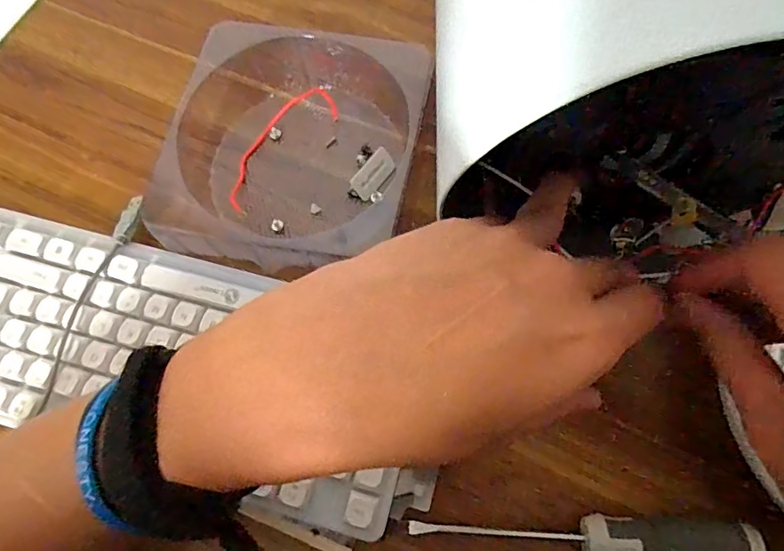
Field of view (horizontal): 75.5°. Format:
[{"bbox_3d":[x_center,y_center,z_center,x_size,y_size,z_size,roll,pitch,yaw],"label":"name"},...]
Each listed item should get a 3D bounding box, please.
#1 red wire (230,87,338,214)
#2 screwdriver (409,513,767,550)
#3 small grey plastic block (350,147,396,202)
[{"bbox_3d":[-0.084,-0.096,0.373,0.036,0.011,0.116,36,75,13],"label":"red wire"},{"bbox_3d":[0.100,0.142,0.274,0.176,0.030,0.024,1,72,3],"label":"screwdriver"},{"bbox_3d":[-0.013,-0.072,0.358,0.036,0.021,0.006,-50,36,-13],"label":"small grey plastic block"}]

